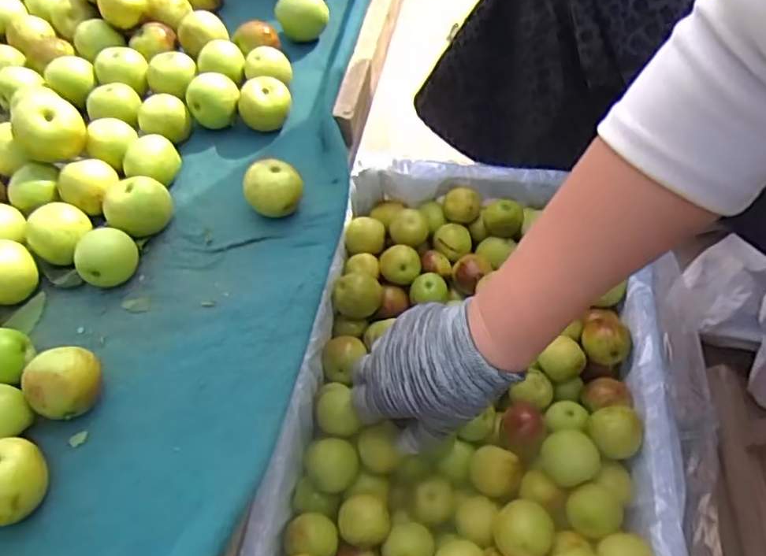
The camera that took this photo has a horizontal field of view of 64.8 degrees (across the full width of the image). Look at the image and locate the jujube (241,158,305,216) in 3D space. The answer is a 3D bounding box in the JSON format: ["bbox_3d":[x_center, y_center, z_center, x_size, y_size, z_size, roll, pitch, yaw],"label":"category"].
[{"bbox_3d":[-0.068,-0.054,0.380,0.035,0.033,0.028,-6,57,-2],"label":"jujube"}]

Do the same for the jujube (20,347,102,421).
[{"bbox_3d":[-0.162,0.056,0.312,0.032,0.033,0.032,-6,57,-3],"label":"jujube"}]

